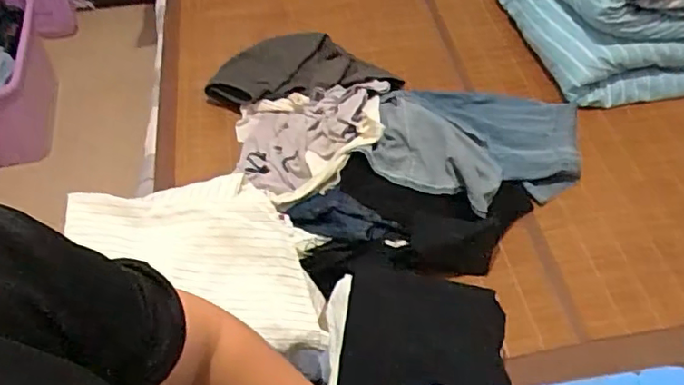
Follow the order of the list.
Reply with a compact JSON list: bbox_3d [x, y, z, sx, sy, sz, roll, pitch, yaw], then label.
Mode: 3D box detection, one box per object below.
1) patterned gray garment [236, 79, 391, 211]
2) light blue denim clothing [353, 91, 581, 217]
[{"bbox_3d":[-0.069,-0.109,1.252,0.339,0.174,0.321,-3,51,-1],"label":"patterned gray garment"},{"bbox_3d":[0.301,-0.131,1.247,0.408,0.157,0.438,17,53,14],"label":"light blue denim clothing"}]

